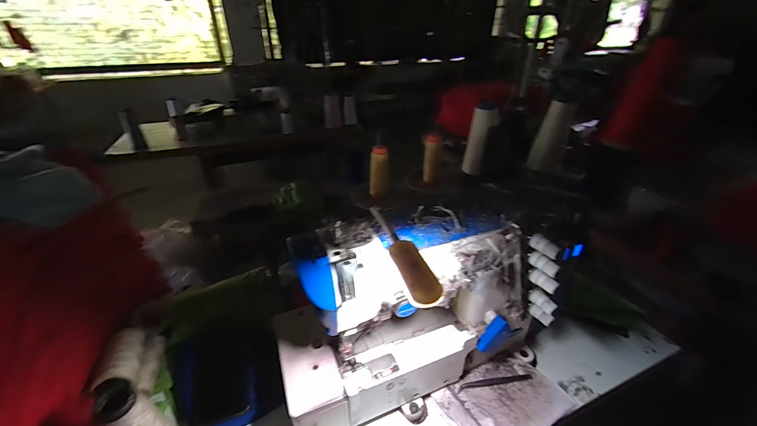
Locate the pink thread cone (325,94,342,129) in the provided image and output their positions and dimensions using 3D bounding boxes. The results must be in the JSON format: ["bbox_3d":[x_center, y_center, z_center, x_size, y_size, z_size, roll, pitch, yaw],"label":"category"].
[{"bbox_3d":[-0.258,-0.574,1.799,0.089,0.167,0.078,-5,31,-7],"label":"pink thread cone"}]

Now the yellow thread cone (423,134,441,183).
[{"bbox_3d":[0.121,-0.126,0.742,0.034,0.110,0.030,3,31,6],"label":"yellow thread cone"}]

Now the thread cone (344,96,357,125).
[{"bbox_3d":[-0.156,-0.568,1.781,0.066,0.135,0.058,-5,31,-7],"label":"thread cone"}]

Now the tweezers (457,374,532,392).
[{"bbox_3d":[0.202,0.295,0.561,0.135,0.008,0.011,-6,32,-9],"label":"tweezers"}]

